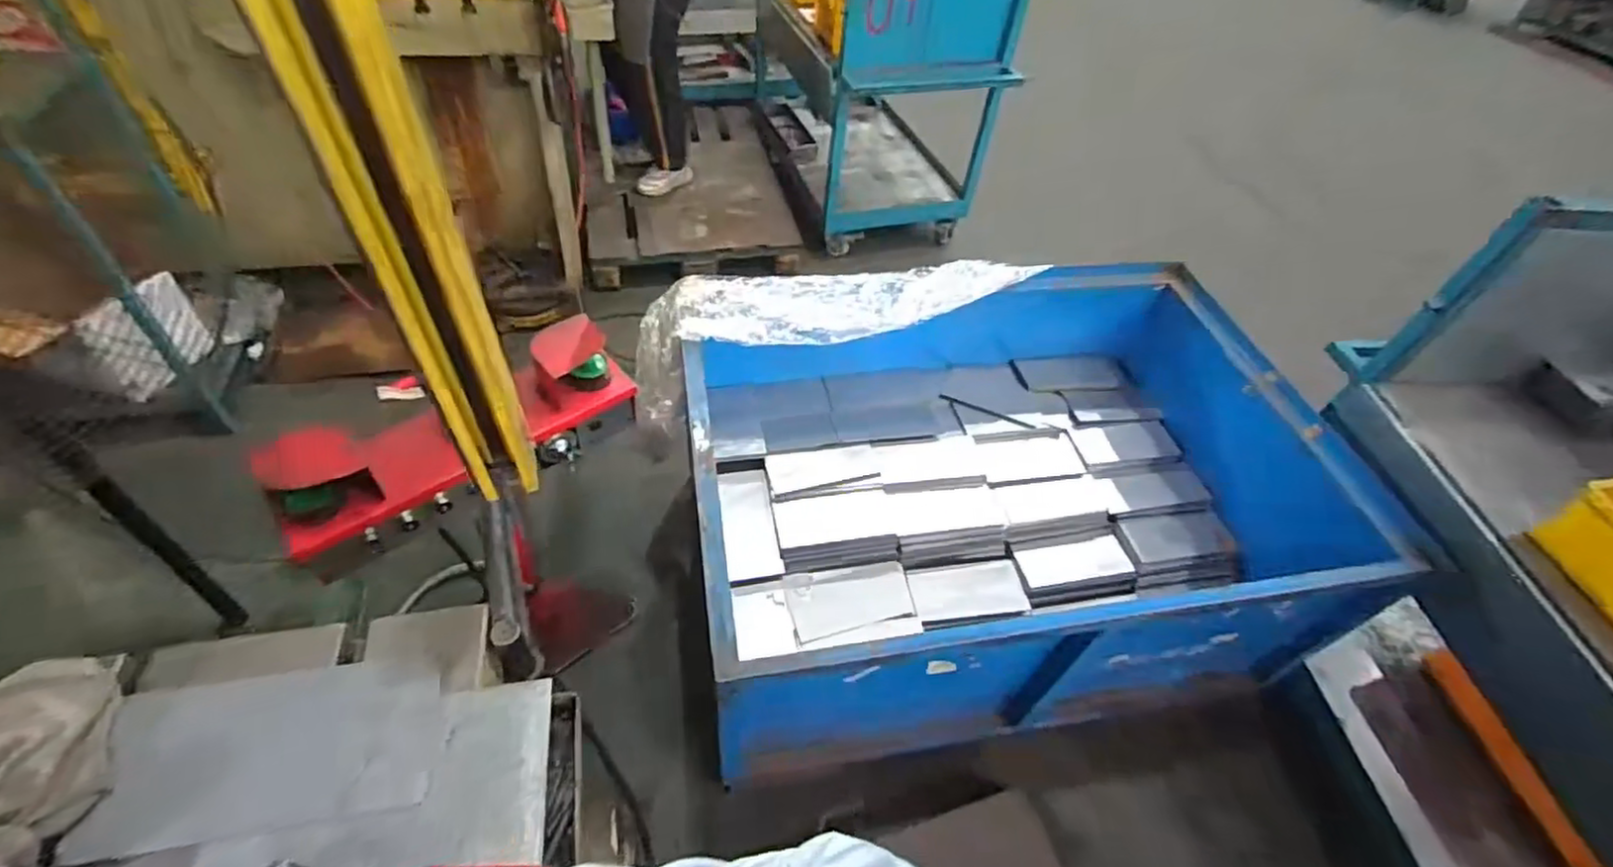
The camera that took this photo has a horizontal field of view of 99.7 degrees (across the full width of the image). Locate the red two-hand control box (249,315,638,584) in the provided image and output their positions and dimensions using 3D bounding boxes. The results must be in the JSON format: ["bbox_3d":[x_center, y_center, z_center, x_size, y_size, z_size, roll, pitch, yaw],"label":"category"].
[{"bbox_3d":[-0.549,0.004,1.107,0.545,0.174,0.163,-26,56,-25],"label":"red two-hand control box"}]

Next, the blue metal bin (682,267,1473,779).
[{"bbox_3d":[0.421,0.139,1.597,1.300,0.569,0.922,-6,49,-10],"label":"blue metal bin"}]

